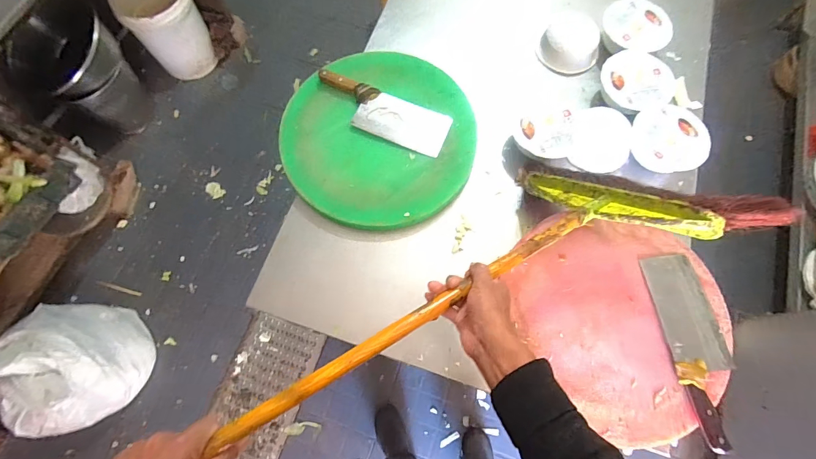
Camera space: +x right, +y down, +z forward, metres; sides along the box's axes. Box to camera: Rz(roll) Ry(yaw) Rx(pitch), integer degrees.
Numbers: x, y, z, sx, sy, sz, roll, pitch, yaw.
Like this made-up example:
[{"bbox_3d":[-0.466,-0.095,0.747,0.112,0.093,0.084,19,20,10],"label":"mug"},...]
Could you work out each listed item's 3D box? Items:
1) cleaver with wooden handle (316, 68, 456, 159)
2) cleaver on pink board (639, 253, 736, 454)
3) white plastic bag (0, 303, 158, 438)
[{"bbox_3d":[-0.059,-0.251,0.809,0.296,0.026,0.102,21,73,7],"label":"cleaver with wooden handle"},{"bbox_3d":[0.506,0.198,0.659,0.103,0.024,0.316,-7,72,-3],"label":"cleaver on pink board"},{"bbox_3d":[-1.135,0.440,1.310,0.330,0.289,0.436,-30,74,-10],"label":"white plastic bag"}]

